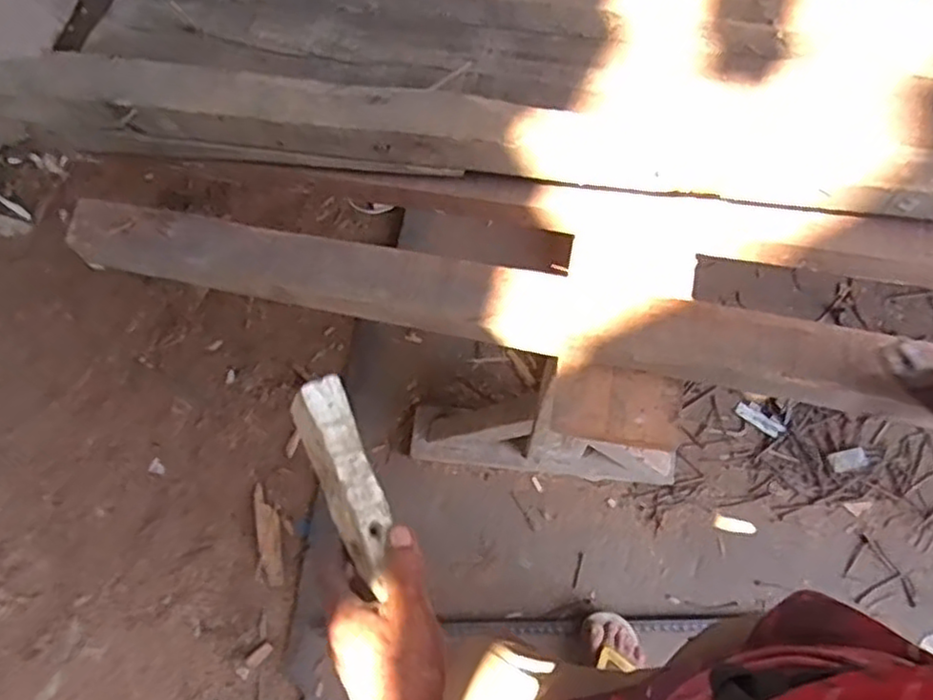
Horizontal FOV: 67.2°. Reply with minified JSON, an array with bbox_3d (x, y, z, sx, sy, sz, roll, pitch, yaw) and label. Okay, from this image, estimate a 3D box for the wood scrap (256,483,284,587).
[{"bbox_3d":[-0.377,0.351,1.339,0.047,0.018,0.190,-11,68,-1],"label":"wood scrap"}]

